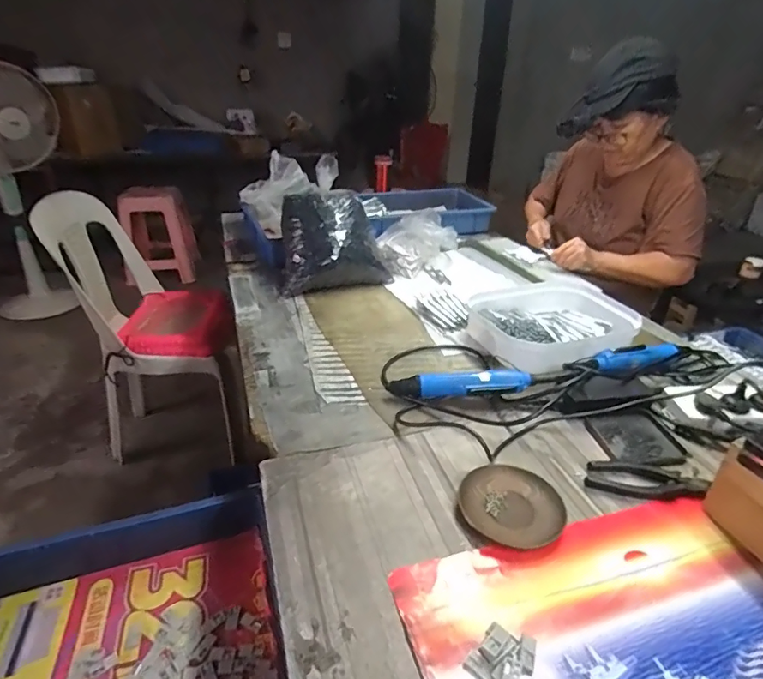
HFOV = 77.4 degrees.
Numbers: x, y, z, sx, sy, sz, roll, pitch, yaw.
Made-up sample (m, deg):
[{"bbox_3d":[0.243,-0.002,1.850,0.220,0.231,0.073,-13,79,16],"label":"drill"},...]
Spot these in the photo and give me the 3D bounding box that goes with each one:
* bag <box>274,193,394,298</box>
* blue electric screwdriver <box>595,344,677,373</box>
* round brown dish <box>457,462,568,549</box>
[{"bbox_3d":[-0.108,-0.220,1.093,0.249,0.192,0.164,-5,30,-11],"label":"bag"},{"bbox_3d":[0.419,0.031,0.776,0.151,0.030,0.037,-7,30,-15],"label":"blue electric screwdriver"},{"bbox_3d":[0.149,0.185,0.542,0.113,0.009,0.111,3,27,-1],"label":"round brown dish"}]

